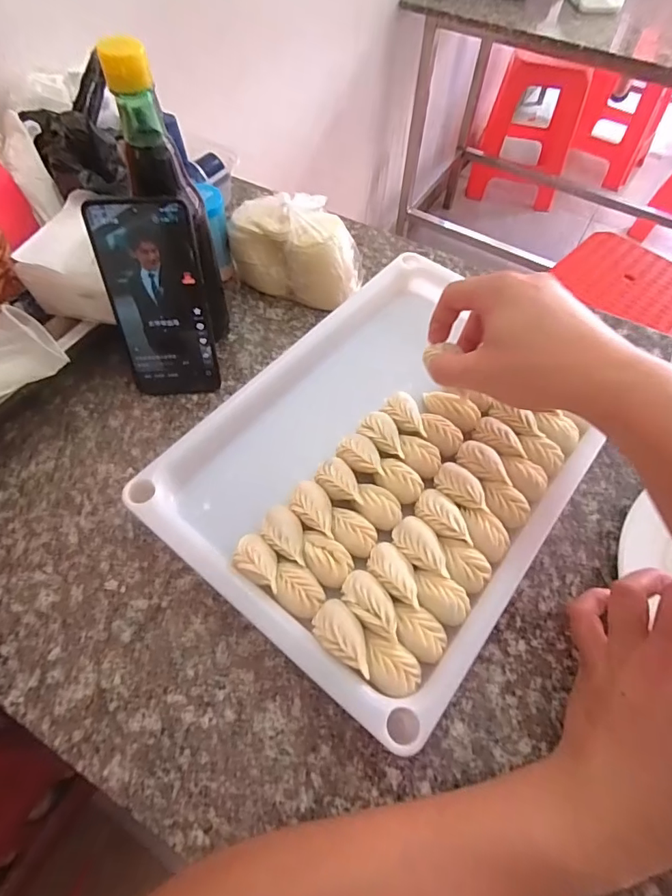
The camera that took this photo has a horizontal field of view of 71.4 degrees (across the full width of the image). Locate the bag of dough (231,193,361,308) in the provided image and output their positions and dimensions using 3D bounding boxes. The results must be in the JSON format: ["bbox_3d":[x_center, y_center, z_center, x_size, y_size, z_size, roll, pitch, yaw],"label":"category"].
[{"bbox_3d":[-0.041,-0.214,0.501,0.135,0.087,0.069,16,59,9],"label":"bag of dough"}]

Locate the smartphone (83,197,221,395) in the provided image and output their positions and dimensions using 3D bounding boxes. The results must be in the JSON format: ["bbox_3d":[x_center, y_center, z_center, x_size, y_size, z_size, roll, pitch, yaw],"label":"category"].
[{"bbox_3d":[-0.148,-0.118,0.395,0.077,0.165,0.007,-4,39,-4],"label":"smartphone"}]

